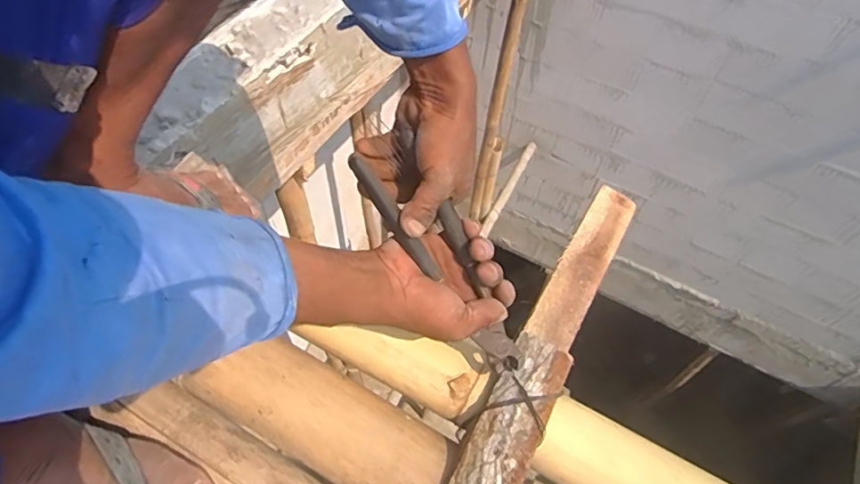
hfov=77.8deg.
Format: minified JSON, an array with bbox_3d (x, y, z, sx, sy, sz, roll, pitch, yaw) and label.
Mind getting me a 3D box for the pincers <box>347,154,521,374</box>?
[{"bbox_3d":[0.013,0.014,0.438,0.051,0.023,0.220,-47,109,-27],"label":"pincers"}]

